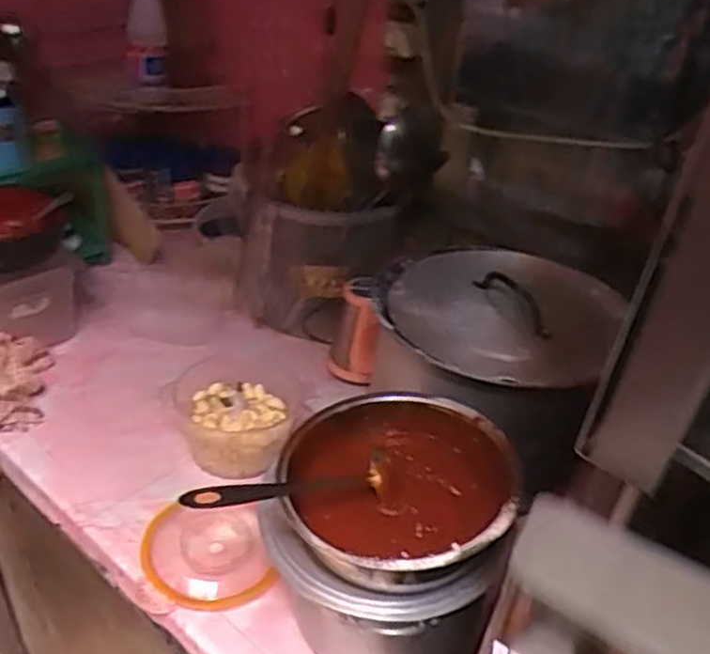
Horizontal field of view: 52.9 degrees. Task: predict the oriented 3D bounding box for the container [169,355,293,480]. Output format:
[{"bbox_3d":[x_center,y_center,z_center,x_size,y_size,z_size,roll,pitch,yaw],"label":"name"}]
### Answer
[{"bbox_3d":[-0.183,0.136,1.056,0.165,0.087,0.193,-1,35,-10],"label":"container"}]

